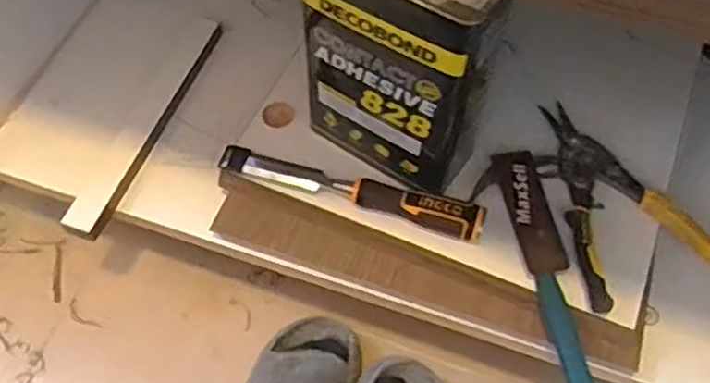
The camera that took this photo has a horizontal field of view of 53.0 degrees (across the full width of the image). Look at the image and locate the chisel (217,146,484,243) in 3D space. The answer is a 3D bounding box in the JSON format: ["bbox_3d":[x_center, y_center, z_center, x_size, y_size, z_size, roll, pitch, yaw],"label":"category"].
[{"bbox_3d":[-0.006,-0.004,0.714,0.271,0.022,0.032,17,59,9],"label":"chisel"}]

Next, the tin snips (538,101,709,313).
[{"bbox_3d":[0.250,0.000,0.727,0.143,0.037,0.236,-16,60,-11],"label":"tin snips"}]

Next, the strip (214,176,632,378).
[{"bbox_3d":[0.060,0.083,0.706,0.424,0.014,0.066,19,102,10],"label":"strip"}]

